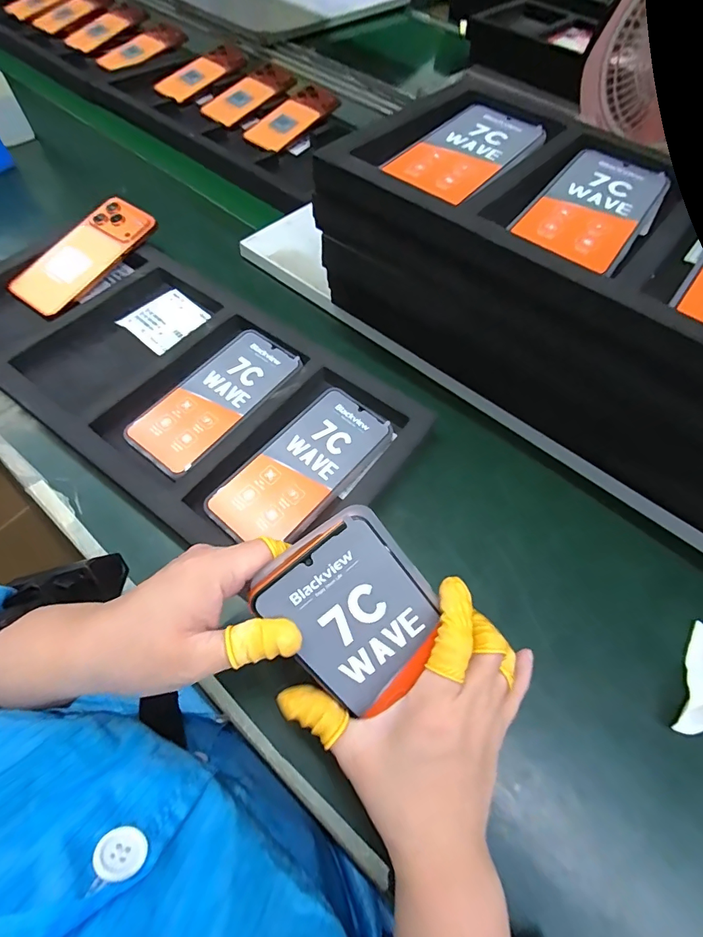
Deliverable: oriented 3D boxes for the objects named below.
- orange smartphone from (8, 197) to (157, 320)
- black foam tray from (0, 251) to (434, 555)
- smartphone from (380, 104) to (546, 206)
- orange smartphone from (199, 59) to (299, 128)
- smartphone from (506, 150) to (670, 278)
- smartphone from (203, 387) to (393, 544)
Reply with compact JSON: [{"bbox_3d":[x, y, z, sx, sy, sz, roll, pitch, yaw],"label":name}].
[{"bbox_3d":[-0.298,-0.237,0.477,0.079,0.012,0.163,35,78,8],"label":"orange smartphone"},{"bbox_3d":[-0.180,-0.088,0.414,0.475,0.024,0.217,32,66,13],"label":"black foam tray"},{"bbox_3d":[0.100,-0.268,0.358,0.078,0.004,0.156,36,64,16],"label":"smartphone"},{"bbox_3d":[-0.176,-0.629,0.716,0.091,0.019,0.174,42,81,17],"label":"orange smartphone"},{"bbox_3d":[0.186,-0.201,0.323,0.075,0.005,0.153,34,63,15],"label":"smartphone"},{"bbox_3d":[-0.041,-0.001,0.368,0.078,0.005,0.162,39,67,16],"label":"smartphone"}]

